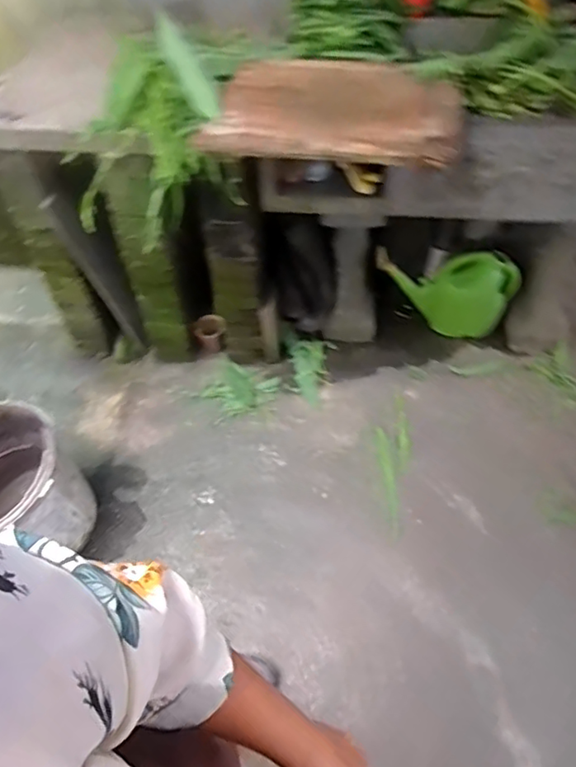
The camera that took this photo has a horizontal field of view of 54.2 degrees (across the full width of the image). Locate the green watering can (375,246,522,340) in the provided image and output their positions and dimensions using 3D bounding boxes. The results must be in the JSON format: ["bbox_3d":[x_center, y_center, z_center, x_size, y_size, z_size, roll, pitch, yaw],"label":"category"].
[{"bbox_3d":[0.461,-0.262,1.663,0.413,0.241,0.122,8,54,8],"label":"green watering can"}]

